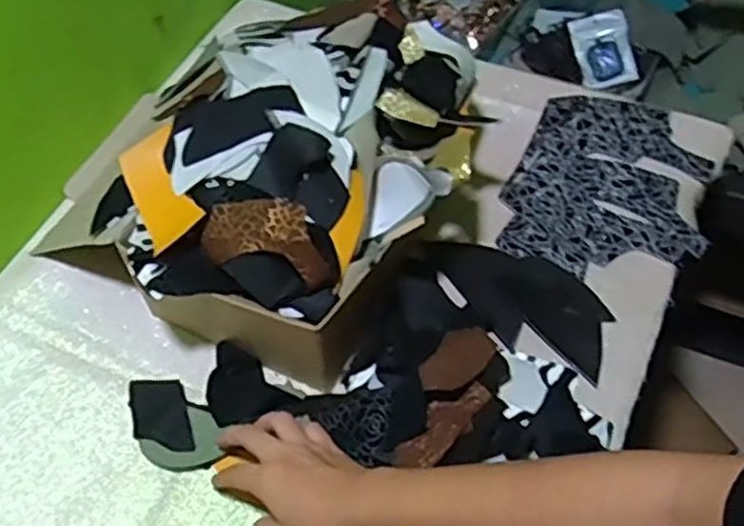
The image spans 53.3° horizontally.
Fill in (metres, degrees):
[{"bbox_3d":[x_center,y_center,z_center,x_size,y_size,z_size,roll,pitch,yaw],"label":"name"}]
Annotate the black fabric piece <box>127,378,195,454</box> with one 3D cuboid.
[{"bbox_3d":[-0.184,0.133,0.642,0.049,0.006,0.079,-21,52,-7],"label":"black fabric piece"}]

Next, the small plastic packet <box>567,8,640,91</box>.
[{"bbox_3d":[0.305,-0.280,0.975,0.071,0.015,0.097,-14,92,25],"label":"small plastic packet"}]

